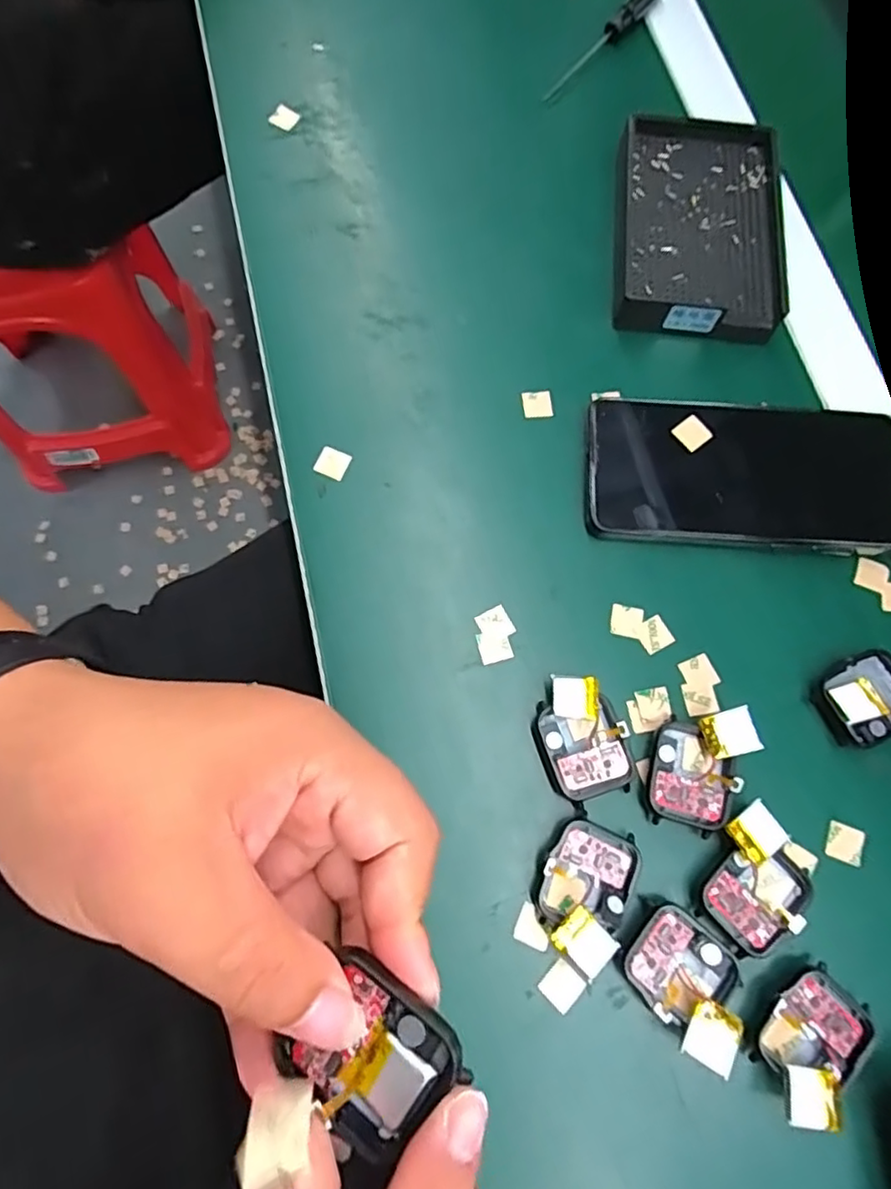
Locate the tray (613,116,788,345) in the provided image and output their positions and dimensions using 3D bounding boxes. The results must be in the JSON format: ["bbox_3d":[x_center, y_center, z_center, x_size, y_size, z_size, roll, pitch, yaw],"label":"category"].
[{"bbox_3d":[0.147,-0.216,0.370,0.091,0.024,0.138,5,74,-1],"label":"tray"}]

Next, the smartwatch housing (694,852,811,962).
[{"bbox_3d":[0.134,0.129,0.270,0.046,0.010,0.036,-39,79,-12],"label":"smartwatch housing"}]

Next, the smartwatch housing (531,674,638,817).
[{"bbox_3d":[0.062,0.066,0.287,0.039,0.014,0.056,-19,75,-7],"label":"smartwatch housing"}]

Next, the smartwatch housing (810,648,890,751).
[{"bbox_3d":[0.200,0.049,0.297,0.046,0.015,0.038,-22,76,-8],"label":"smartwatch housing"}]

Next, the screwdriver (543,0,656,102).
[{"bbox_3d":[0.106,-0.372,0.419,0.011,0.015,0.127,38,76,9],"label":"screwdriver"}]

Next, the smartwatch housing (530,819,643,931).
[{"bbox_3d":[0.060,0.122,0.270,0.039,0.010,0.047,28,75,6],"label":"smartwatch housing"}]

